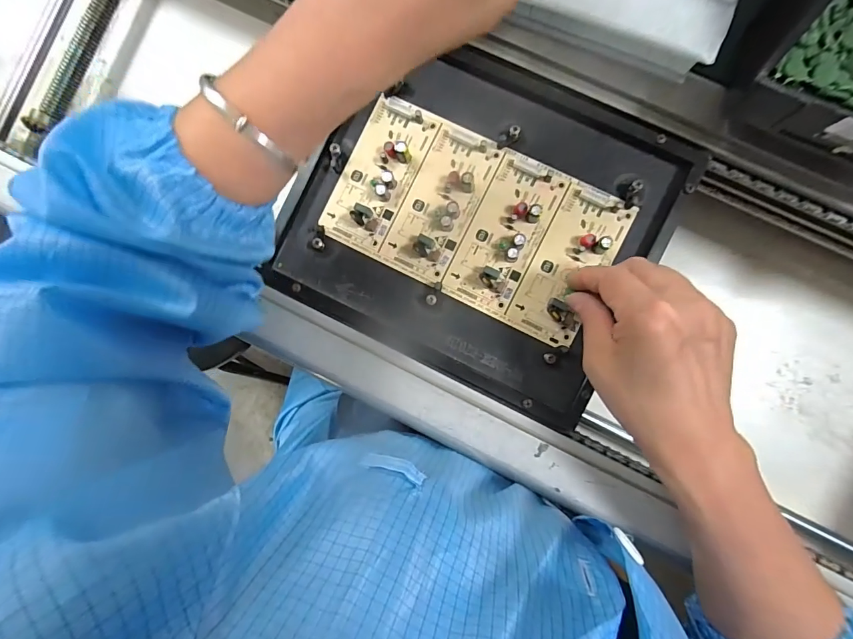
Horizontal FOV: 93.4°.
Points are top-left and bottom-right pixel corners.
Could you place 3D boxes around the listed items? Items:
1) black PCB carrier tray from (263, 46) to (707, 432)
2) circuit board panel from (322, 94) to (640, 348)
[{"bbox_3d":[0.034,-0.078,0.317,0.269,0.020,0.237,24,90,4],"label":"black PCB carrier tray"},{"bbox_3d":[0.037,-0.080,0.315,0.216,0.015,0.122,26,91,4],"label":"circuit board panel"}]

